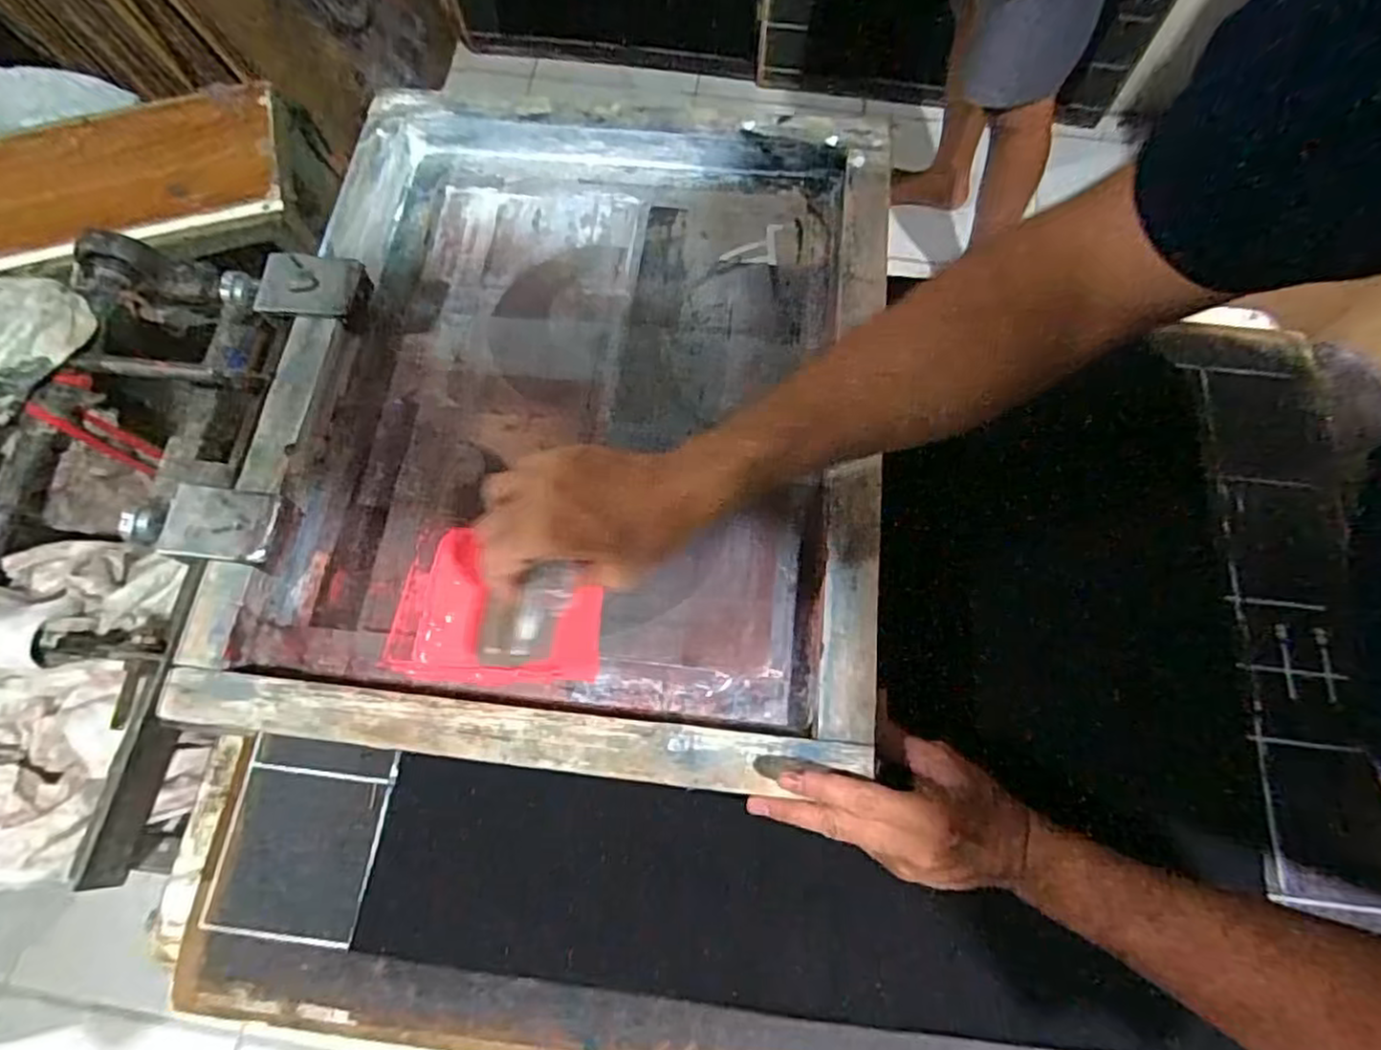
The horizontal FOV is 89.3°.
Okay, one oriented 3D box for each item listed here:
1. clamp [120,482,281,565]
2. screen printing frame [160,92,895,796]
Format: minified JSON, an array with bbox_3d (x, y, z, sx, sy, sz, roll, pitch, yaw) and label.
[{"bbox_3d":[-0.351,0.000,0.503,0.116,0.025,0.051,5,72,3],"label":"clamp"},{"bbox_3d":[-0.092,-0.118,0.554,0.471,0.054,0.577,6,72,3],"label":"screen printing frame"}]

